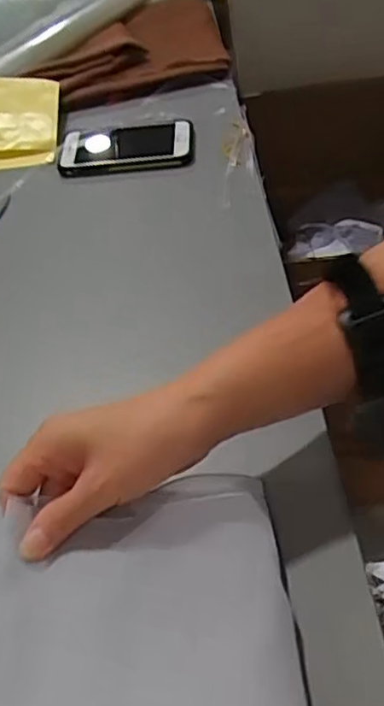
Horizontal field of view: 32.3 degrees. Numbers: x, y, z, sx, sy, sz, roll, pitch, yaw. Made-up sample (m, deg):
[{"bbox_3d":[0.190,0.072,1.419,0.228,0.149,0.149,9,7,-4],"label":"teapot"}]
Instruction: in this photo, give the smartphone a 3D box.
[{"bbox_3d":[-0.068,-0.218,0.701,0.138,0.018,0.078,-5,49,5],"label":"smartphone"}]

